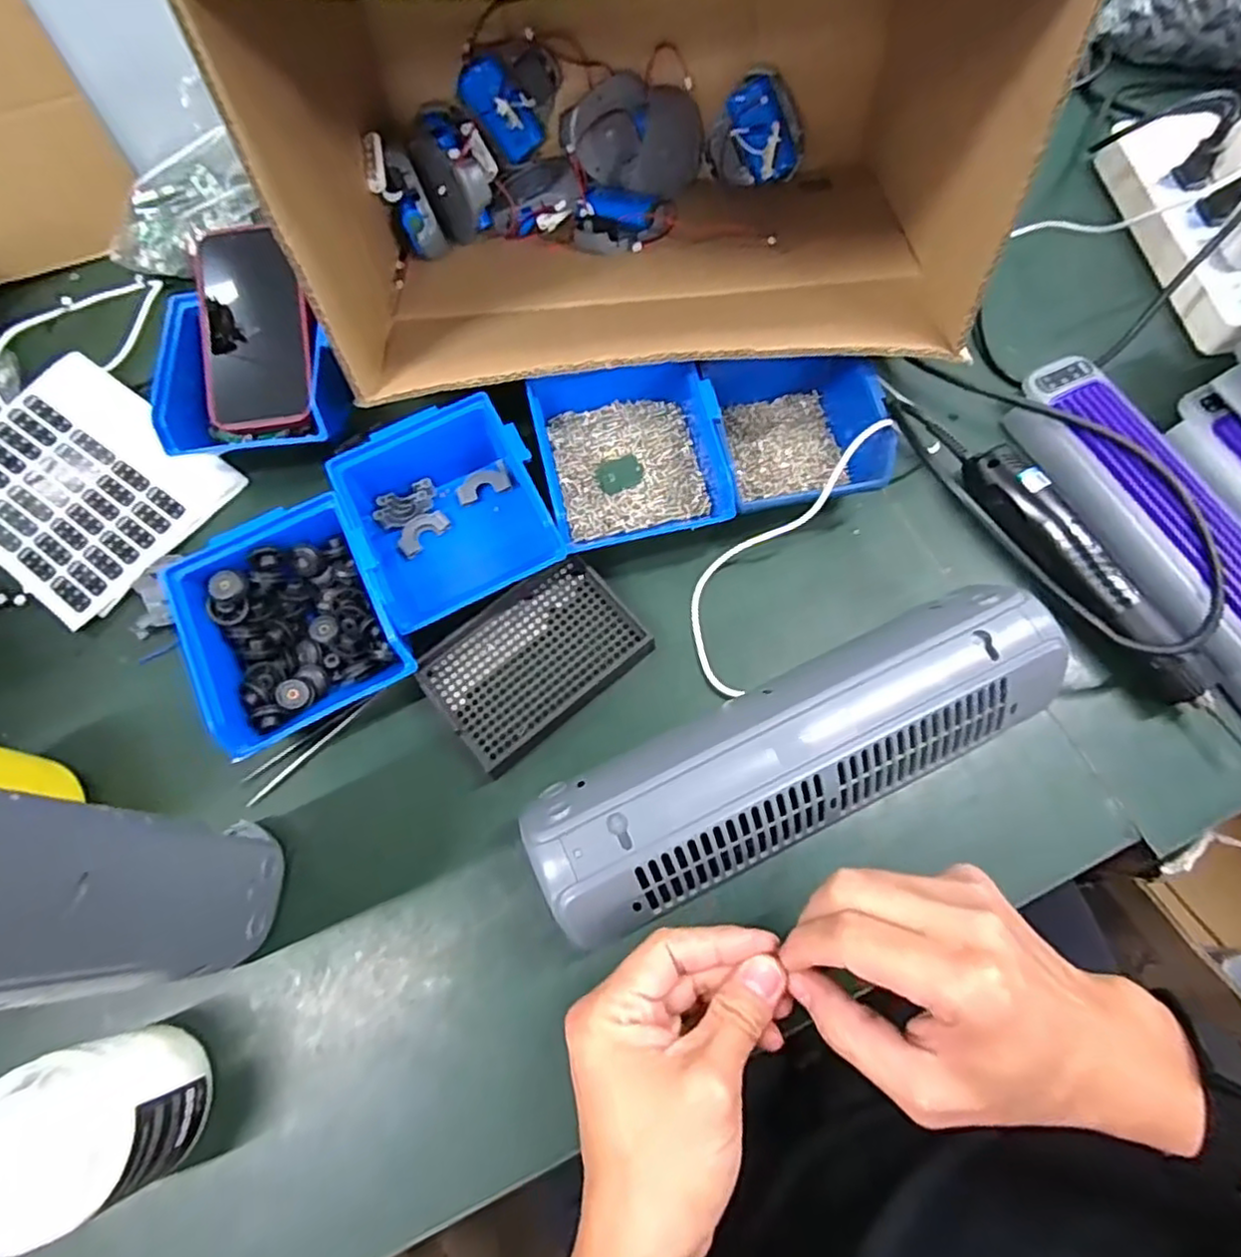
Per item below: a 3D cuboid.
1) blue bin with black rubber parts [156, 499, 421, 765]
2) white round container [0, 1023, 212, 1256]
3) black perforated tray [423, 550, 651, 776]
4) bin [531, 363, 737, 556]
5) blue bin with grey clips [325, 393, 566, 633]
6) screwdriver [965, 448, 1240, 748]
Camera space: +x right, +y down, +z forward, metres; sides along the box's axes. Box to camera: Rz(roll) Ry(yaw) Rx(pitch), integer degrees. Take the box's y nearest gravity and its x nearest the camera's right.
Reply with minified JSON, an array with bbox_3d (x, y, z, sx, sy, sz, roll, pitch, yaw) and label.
[{"bbox_3d":[-0.206,-0.003,0.429,0.116,0.065,0.138,-27,70,-8],"label":"blue bin with black rubber parts"},{"bbox_3d":[-0.260,0.243,0.330,0.072,0.083,0.070,-1,69,2],"label":"white round container"},{"bbox_3d":[-0.056,0.018,0.436,0.132,0.013,0.091,-38,72,-12],"label":"black perforated tray"},{"bbox_3d":[0.006,-0.119,0.458,0.120,0.054,0.127,-7,69,-1],"label":"bin"},{"bbox_3d":[-0.117,-0.077,0.452,0.125,0.070,0.139,-30,71,-9],"label":"blue bin with grey clips"},{"bbox_3d":[0.310,-0.028,0.432,0.032,0.031,0.224,-31,71,-10],"label":"screwdriver"}]

